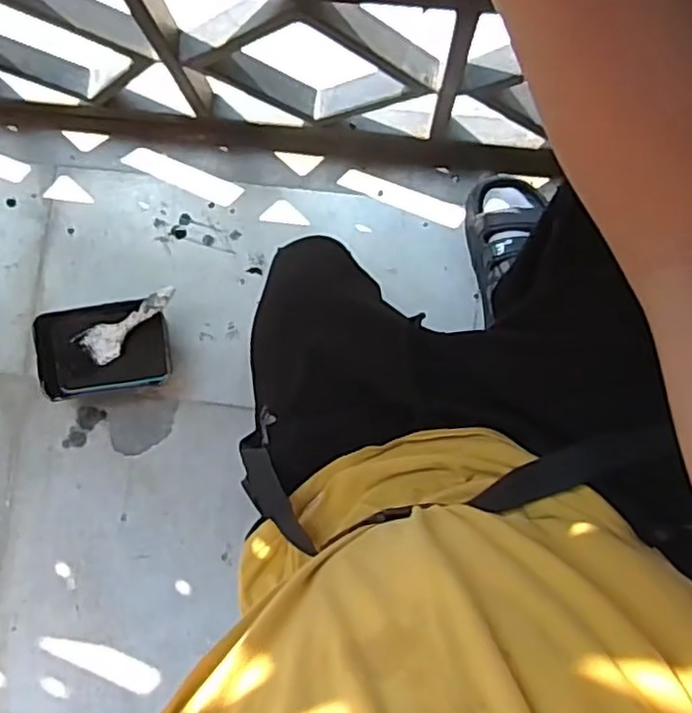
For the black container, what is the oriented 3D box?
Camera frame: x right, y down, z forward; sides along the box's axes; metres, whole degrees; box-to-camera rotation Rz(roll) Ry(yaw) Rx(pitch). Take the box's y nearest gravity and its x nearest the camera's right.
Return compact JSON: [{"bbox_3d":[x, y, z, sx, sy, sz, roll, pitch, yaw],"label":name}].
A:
[{"bbox_3d":[-0.312,-0.011,0.882,0.167,0.048,0.116,-10,87,4],"label":"black container"}]

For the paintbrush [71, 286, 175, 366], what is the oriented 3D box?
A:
[{"bbox_3d":[-0.283,-0.039,0.873,0.152,0.019,0.051,-29,86,20],"label":"paintbrush"}]

